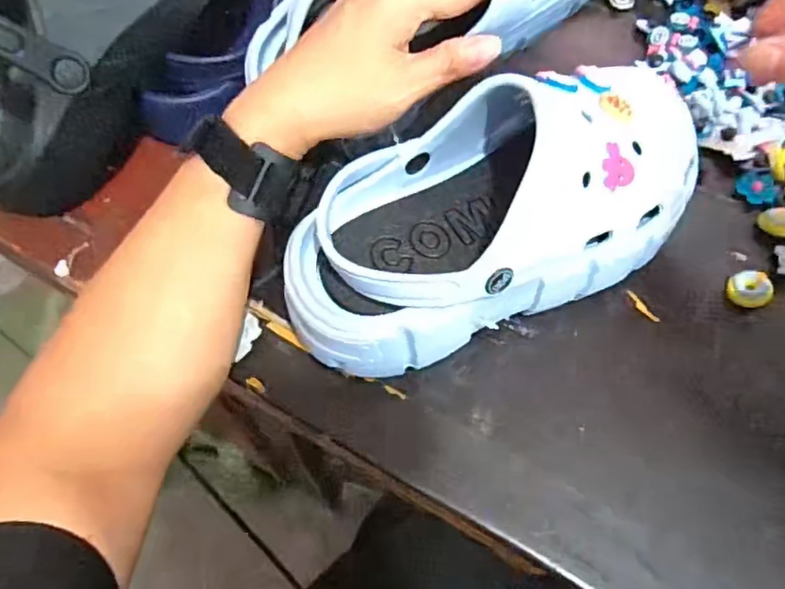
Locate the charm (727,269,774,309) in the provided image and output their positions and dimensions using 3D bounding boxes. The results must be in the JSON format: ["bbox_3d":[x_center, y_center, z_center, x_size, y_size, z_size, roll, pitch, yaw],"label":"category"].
[{"bbox_3d":[0.218,-0.003,0.353,0.023,0.016,0.018,18,63,9],"label":"charm"}]

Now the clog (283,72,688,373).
[{"bbox_3d":[0.061,-0.041,0.323,0.252,0.109,0.102,-22,64,-12],"label":"clog"}]

